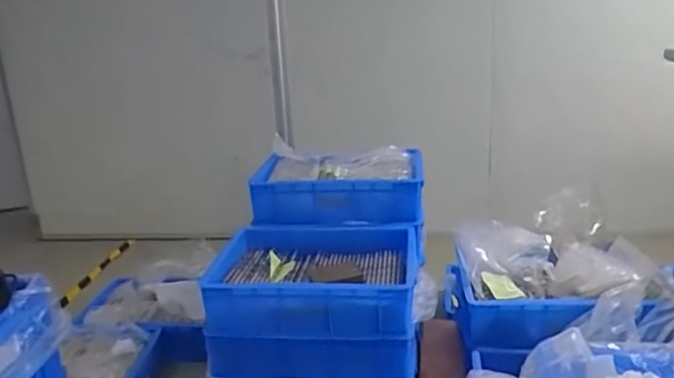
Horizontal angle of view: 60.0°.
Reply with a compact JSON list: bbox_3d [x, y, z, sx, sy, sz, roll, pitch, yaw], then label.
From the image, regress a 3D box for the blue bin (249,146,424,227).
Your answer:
[{"bbox_3d":[0.008,-0.004,1.458,0.412,0.126,0.242,0,18,11],"label":"blue bin"}]

